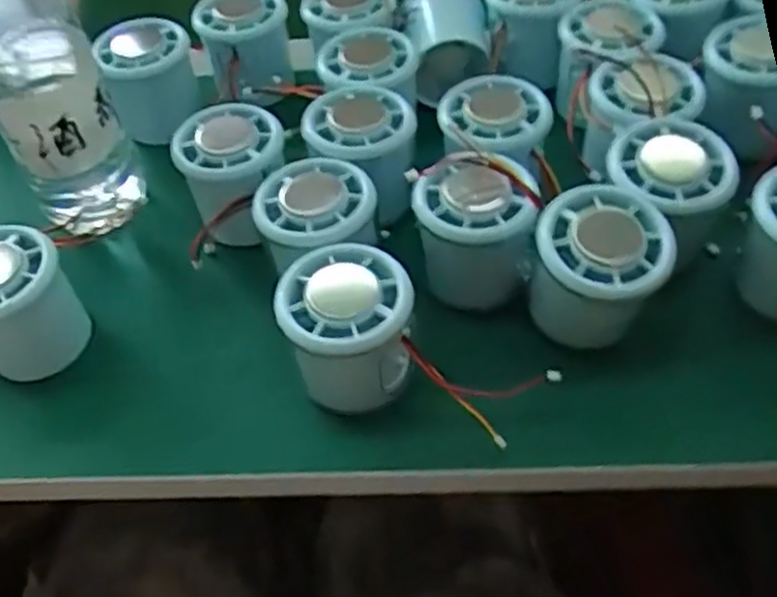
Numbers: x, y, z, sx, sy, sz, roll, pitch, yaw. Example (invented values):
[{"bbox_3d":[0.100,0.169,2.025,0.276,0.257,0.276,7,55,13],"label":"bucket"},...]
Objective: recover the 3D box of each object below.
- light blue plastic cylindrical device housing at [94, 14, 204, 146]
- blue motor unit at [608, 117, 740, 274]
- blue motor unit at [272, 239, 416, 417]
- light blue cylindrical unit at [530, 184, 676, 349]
[{"bbox_3d":[-0.145,-0.136,0.463,0.053,0.064,0.050,-3,50,3],"label":"light blue plastic cylindrical device housing"},{"bbox_3d":[0.132,-0.045,0.365,0.053,0.059,0.055,-3,50,3],"label":"blue motor unit"},{"bbox_3d":[-0.017,0.013,0.334,0.057,0.055,0.055,-6,50,0],"label":"blue motor unit"},{"bbox_3d":[0.094,-0.010,0.341,0.054,0.062,0.053,-3,50,3],"label":"light blue cylindrical unit"}]

